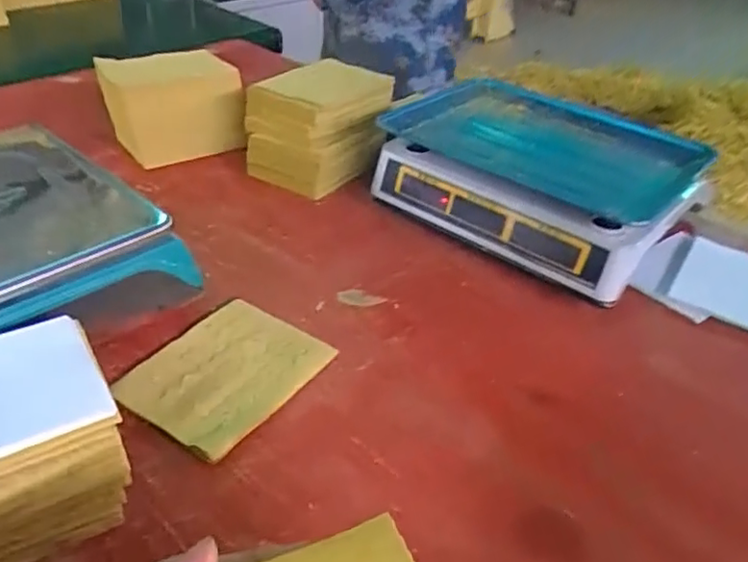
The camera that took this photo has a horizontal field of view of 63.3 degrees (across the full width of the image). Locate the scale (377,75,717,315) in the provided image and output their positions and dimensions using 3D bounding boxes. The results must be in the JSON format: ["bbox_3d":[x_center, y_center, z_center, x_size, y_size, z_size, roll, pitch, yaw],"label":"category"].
[{"bbox_3d":[0.209,-0.132,0.781,0.348,0.113,0.299,28,43,30],"label":"scale"}]

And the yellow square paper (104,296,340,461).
[{"bbox_3d":[-0.131,0.077,0.531,0.128,0.011,0.153,24,41,26],"label":"yellow square paper"}]

